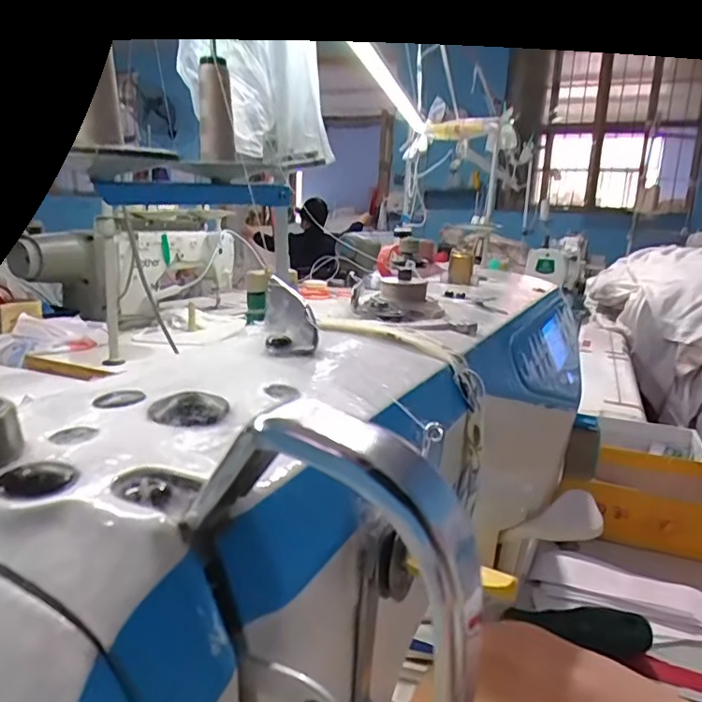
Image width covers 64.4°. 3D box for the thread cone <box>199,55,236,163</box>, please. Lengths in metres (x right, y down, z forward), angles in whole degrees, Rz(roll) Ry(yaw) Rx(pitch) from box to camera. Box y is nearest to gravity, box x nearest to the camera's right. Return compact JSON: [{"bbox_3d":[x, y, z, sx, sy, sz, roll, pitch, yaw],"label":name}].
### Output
[{"bbox_3d":[-0.132,-0.237,0.552,0.033,0.091,0.033,-2,14,-16],"label":"thread cone"}]

